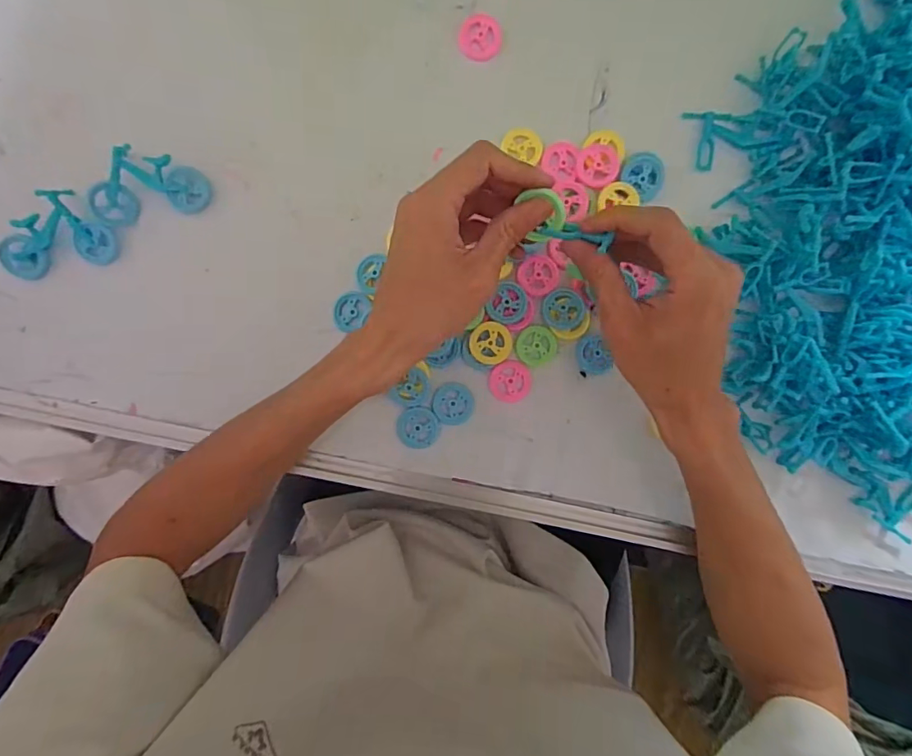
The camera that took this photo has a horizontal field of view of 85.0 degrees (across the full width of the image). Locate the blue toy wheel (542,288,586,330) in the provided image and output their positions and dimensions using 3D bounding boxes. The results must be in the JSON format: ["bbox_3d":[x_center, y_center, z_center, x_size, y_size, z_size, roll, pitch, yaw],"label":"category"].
[{"bbox_3d":[0.077,-0.049,0.356,0.029,0.004,0.028,0,91,0],"label":"blue toy wheel"}]

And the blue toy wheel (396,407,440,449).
[{"bbox_3d":[-0.027,0.036,0.360,0.031,0.004,0.030,0,91,0],"label":"blue toy wheel"}]

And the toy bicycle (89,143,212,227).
[{"bbox_3d":[-0.214,-0.136,0.346,0.076,0.017,0.045,-11,91,0],"label":"toy bicycle"}]

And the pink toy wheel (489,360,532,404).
[{"bbox_3d":[0.040,0.003,0.360,0.030,0.004,0.030,0,91,0],"label":"pink toy wheel"}]

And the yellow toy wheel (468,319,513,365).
[{"bbox_3d":[0.025,-0.025,0.356,0.030,0.005,0.029,0,91,0],"label":"yellow toy wheel"}]

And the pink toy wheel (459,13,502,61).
[{"bbox_3d":[0.018,-0.242,0.353,0.029,0.004,0.031,0,91,0],"label":"pink toy wheel"}]

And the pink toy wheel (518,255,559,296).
[{"bbox_3d":[0.059,-0.074,0.357,0.029,0.004,0.030,0,91,0],"label":"pink toy wheel"}]

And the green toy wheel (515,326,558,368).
[{"bbox_3d":[0.058,-0.023,0.359,0.029,0.004,0.029,0,91,0],"label":"green toy wheel"}]

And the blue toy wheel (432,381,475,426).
[{"bbox_3d":[-0.002,0.019,0.360,0.030,0.004,0.031,0,91,0],"label":"blue toy wheel"}]

